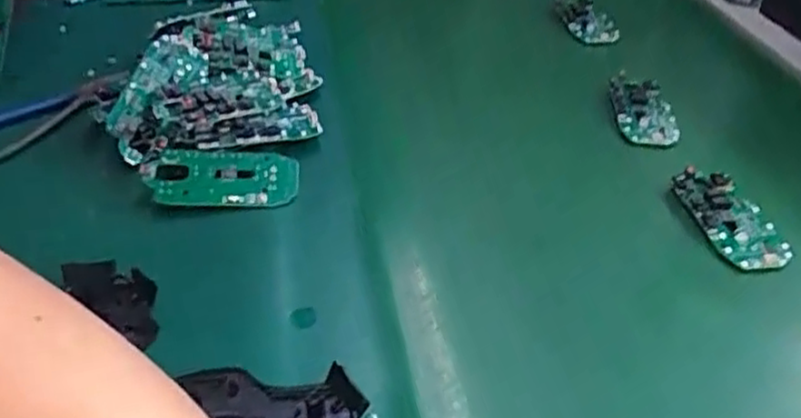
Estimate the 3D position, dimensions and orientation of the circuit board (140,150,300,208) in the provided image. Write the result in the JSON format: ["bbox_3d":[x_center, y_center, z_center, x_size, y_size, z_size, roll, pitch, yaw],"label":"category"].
[{"bbox_3d":[-0.117,-0.020,0.468,0.098,0.006,0.044,0,56,-8],"label":"circuit board"}]

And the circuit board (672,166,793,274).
[{"bbox_3d":[0.212,0.005,0.457,0.044,0.013,0.083,-8,39,-13],"label":"circuit board"}]

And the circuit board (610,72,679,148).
[{"bbox_3d":[0.190,-0.080,0.566,0.044,0.012,0.090,3,38,1],"label":"circuit board"}]

